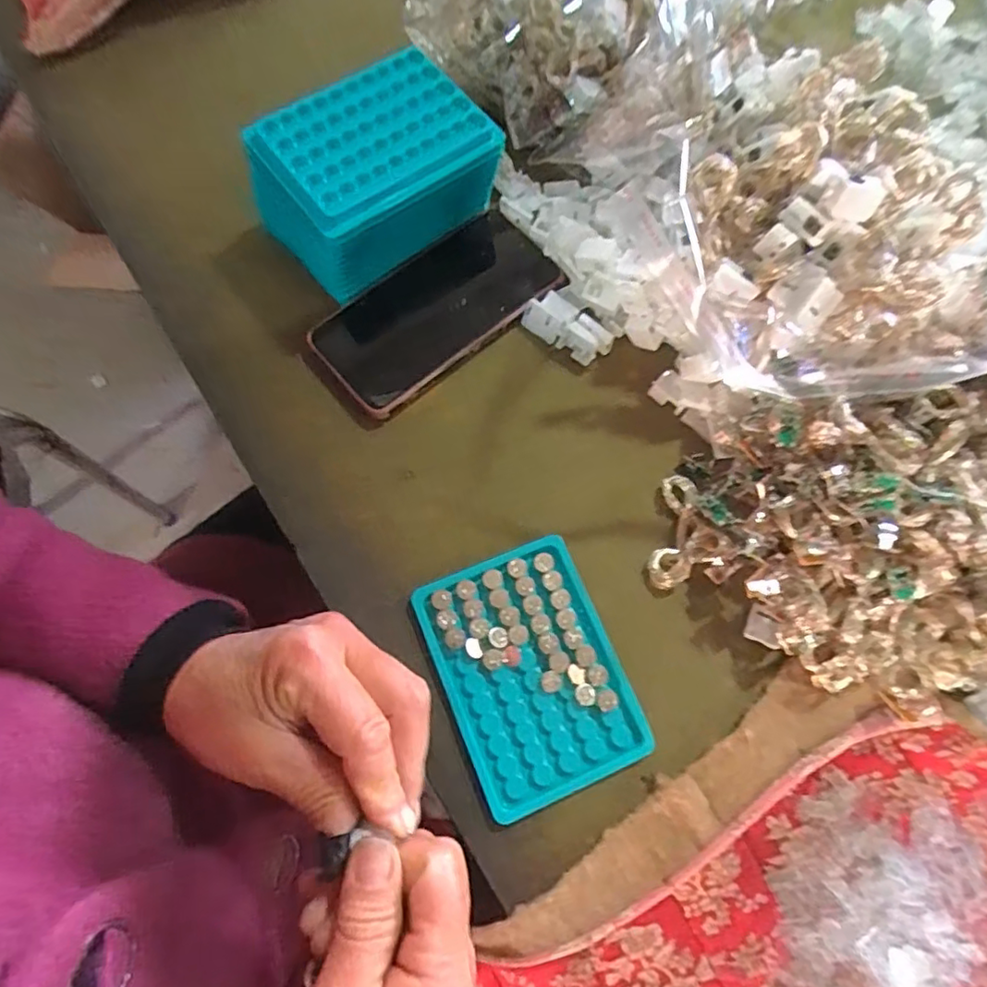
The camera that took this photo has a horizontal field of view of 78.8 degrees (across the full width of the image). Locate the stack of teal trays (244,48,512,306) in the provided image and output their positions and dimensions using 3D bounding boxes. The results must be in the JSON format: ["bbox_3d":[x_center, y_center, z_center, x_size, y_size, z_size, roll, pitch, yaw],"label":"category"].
[{"bbox_3d":[-0.079,-0.200,0.393,0.139,0.080,0.092,-36,76,-13],"label":"stack of teal trays"}]

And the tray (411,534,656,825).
[{"bbox_3d":[0.020,0.098,0.335,0.096,0.013,0.129,-21,75,-9],"label":"tray"}]

